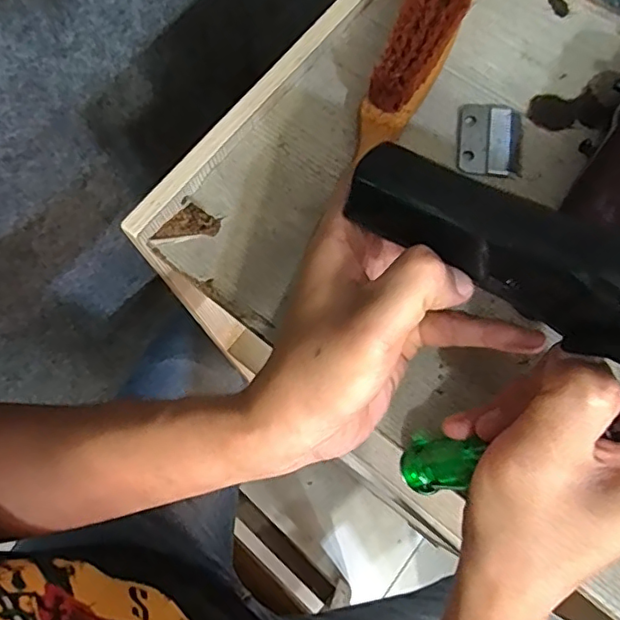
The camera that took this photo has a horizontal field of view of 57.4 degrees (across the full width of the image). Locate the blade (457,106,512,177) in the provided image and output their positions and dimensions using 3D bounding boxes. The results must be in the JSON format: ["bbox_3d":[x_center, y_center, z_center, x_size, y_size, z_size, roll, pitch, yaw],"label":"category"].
[{"bbox_3d":[0.105,-0.101,0.339,0.030,0.004,0.047,6,73,4],"label":"blade"}]

